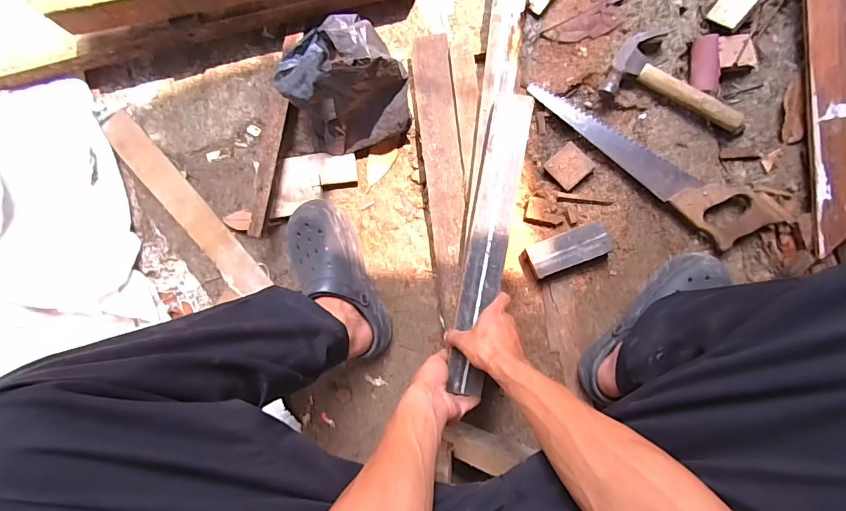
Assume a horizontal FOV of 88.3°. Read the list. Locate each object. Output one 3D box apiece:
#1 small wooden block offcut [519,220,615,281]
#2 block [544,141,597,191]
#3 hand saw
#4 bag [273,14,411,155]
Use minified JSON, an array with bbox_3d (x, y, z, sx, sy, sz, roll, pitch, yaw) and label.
[{"bbox_3d":[0.229,-0.007,0.702,0.132,0.041,0.054,-22,86,4],"label":"small wooden block offcut"},{"bbox_3d":[0.242,-0.147,0.719,0.060,0.018,0.062,-43,85,3],"label":"block"},{"bbox_3d":[0.350,-0.137,0.691,0.425,0.031,0.097,30,91,6],"label":"hand saw"},{"bbox_3d":[-0.122,-0.265,0.670,0.175,0.161,0.164,-18,87,5],"label":"bag"}]

